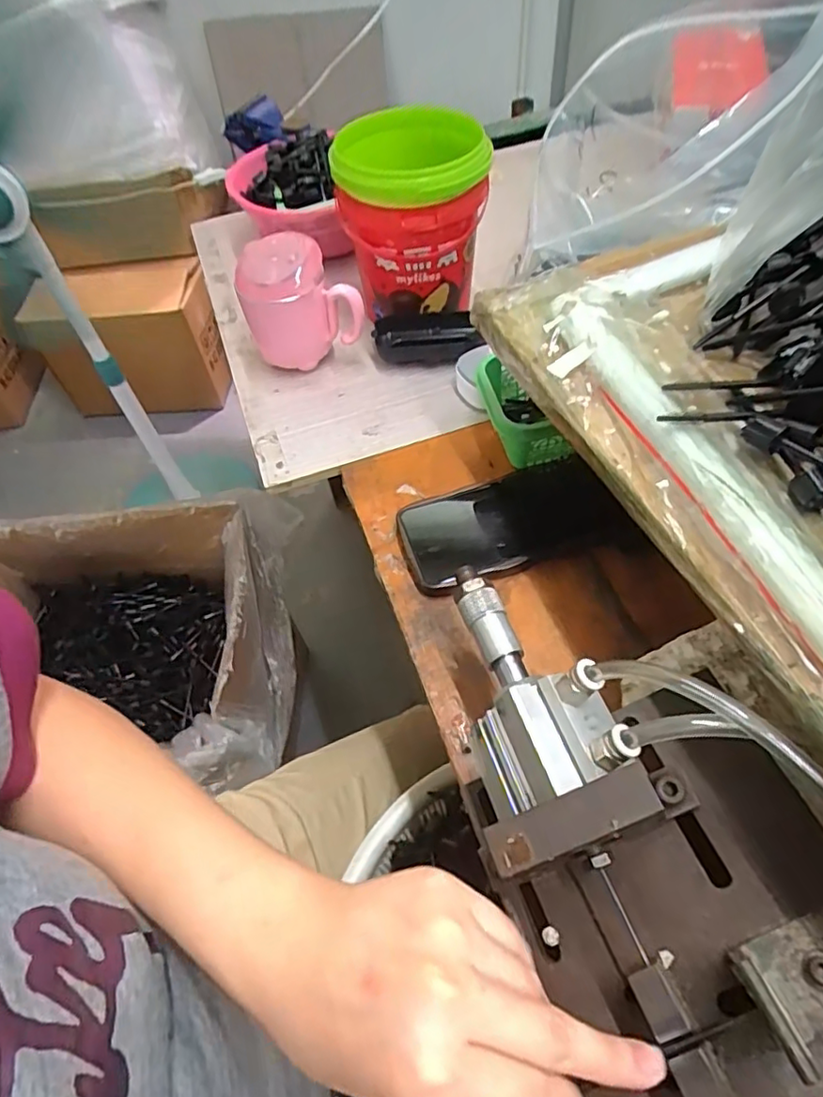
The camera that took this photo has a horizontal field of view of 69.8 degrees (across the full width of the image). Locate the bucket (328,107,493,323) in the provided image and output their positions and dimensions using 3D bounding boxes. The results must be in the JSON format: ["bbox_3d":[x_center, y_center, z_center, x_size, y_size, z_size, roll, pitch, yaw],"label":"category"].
[{"bbox_3d":[0.002,-0.299,0.559,0.124,0.154,0.129,-2,55,3],"label":"bucket"}]

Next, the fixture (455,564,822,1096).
[{"bbox_3d":[0.123,0.139,0.249,0.155,0.094,0.322,-19,55,-8],"label":"fixture"}]

